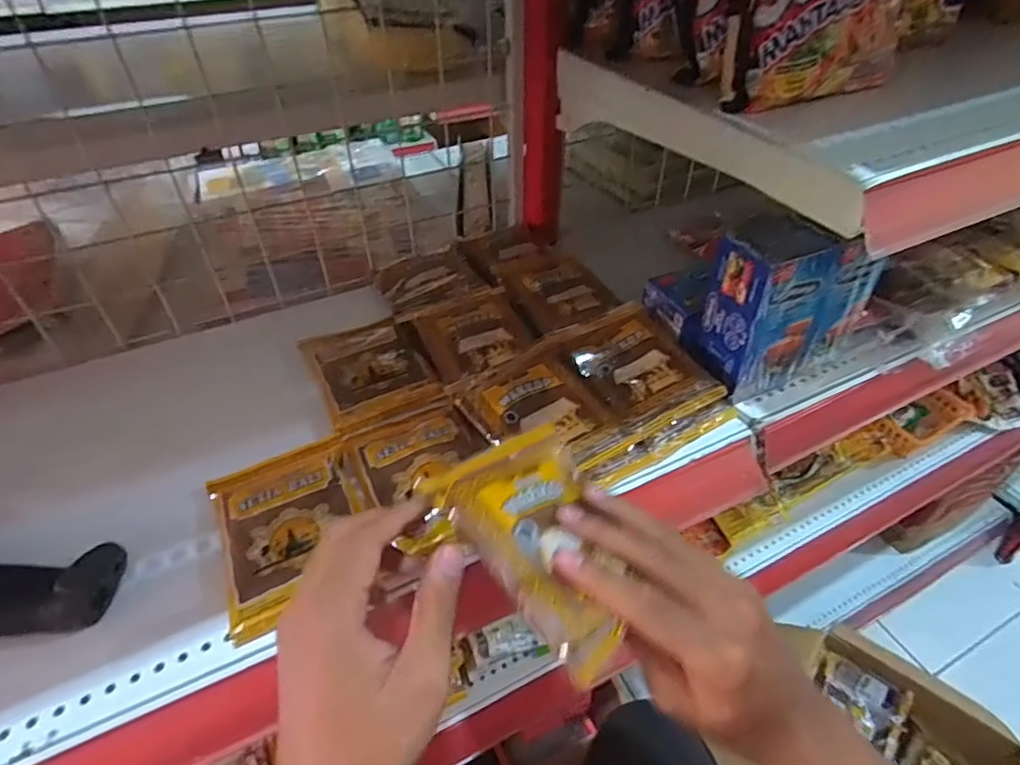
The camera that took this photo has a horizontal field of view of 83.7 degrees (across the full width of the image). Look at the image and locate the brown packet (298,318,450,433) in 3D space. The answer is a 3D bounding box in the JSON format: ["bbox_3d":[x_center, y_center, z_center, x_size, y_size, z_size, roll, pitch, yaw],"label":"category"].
[{"bbox_3d":[-0.123,-0.016,0.505,0.096,0.018,0.138,-20,47,-20],"label":"brown packet"}]

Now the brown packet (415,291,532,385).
[{"bbox_3d":[-0.030,-0.043,0.501,0.086,0.009,0.098,-15,46,-15],"label":"brown packet"}]

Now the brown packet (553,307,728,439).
[{"bbox_3d":[0.100,-0.013,0.466,0.090,0.024,0.112,-21,47,-20],"label":"brown packet"}]

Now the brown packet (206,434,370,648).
[{"bbox_3d":[-0.145,0.094,0.384,0.094,0.022,0.131,-20,47,-19],"label":"brown packet"}]

